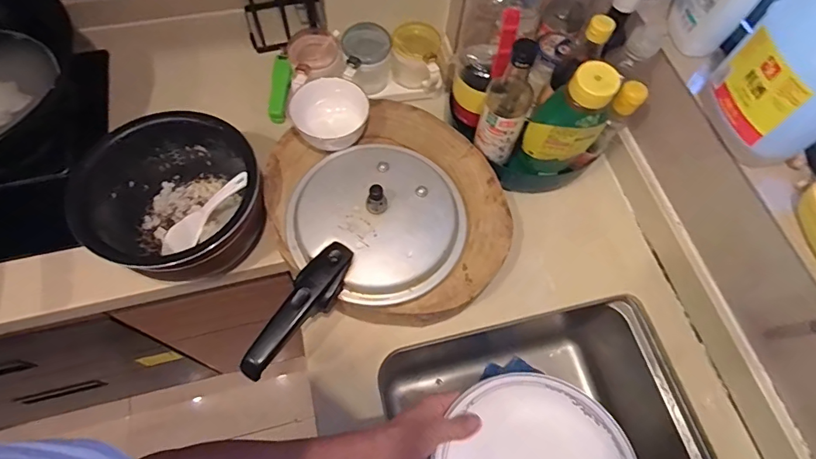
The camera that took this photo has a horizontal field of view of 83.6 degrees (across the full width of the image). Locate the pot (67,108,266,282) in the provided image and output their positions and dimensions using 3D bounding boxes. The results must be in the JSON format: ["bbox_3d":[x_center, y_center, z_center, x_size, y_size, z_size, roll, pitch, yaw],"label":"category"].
[{"bbox_3d":[-0.313,-0.031,0.640,0.219,0.138,0.208,1,64,-3],"label":"pot"}]

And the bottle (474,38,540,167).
[{"bbox_3d":[0.141,-0.173,0.636,0.062,0.198,0.055,22,65,7],"label":"bottle"}]

